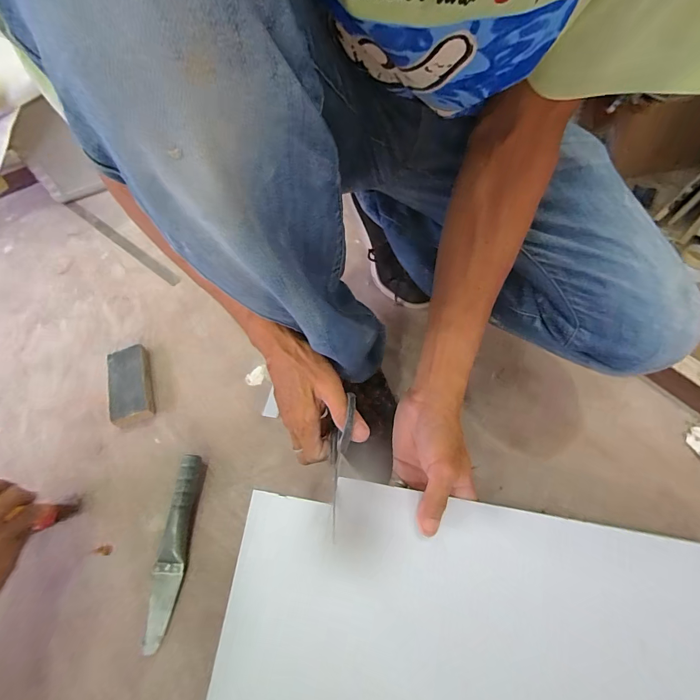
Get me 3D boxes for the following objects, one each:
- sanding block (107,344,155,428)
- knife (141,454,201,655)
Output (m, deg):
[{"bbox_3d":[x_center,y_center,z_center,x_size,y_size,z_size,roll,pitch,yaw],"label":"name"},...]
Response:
[{"bbox_3d":[-0.330,0.051,0.544,0.059,0.022,0.125,-24,59,-11],"label":"sanding block"},{"bbox_3d":[-0.216,0.235,0.437,0.033,0.031,0.203,0,58,4],"label":"knife"}]

